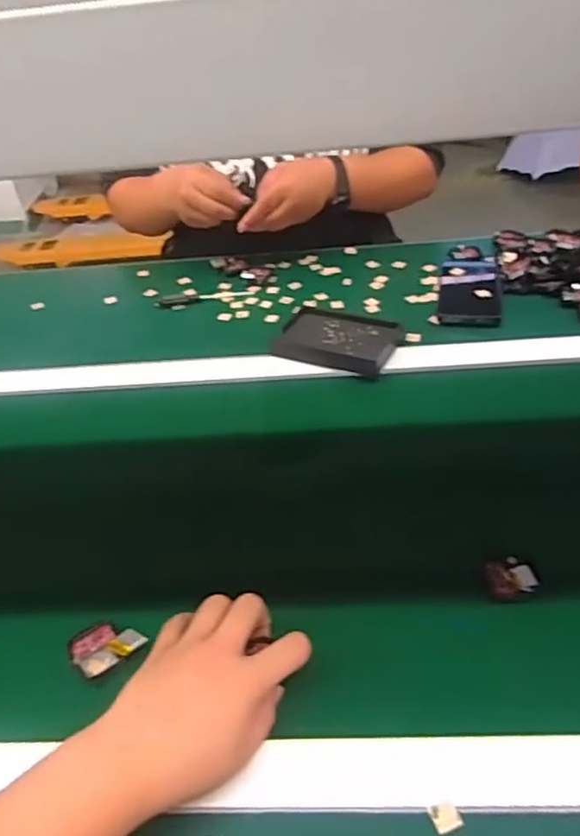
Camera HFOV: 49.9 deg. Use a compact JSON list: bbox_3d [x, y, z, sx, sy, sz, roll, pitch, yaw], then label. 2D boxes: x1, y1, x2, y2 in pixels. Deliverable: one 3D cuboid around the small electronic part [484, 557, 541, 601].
[{"bbox_3d":[0.171,0.124,0.480,0.039,0.013,0.032,2,41,12],"label":"small electronic part"}]

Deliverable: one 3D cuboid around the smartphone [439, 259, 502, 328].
[{"bbox_3d":[0.236,-0.171,0.819,0.075,0.015,0.168,3,41,12],"label":"smartphone"}]

